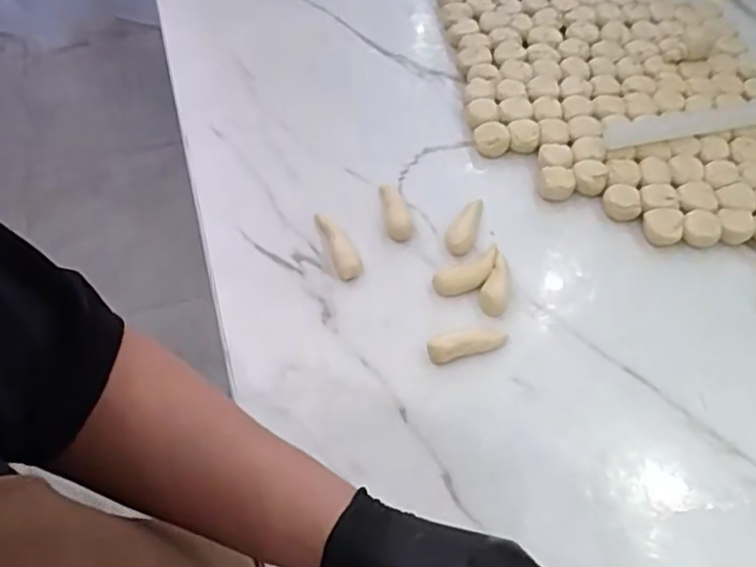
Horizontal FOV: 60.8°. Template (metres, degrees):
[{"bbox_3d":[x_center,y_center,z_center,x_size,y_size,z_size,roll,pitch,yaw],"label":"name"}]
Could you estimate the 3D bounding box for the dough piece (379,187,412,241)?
[{"bbox_3d":[0.020,-0.081,0.712,0.028,0.020,0.074,-8,58,-3],"label":"dough piece"}]

